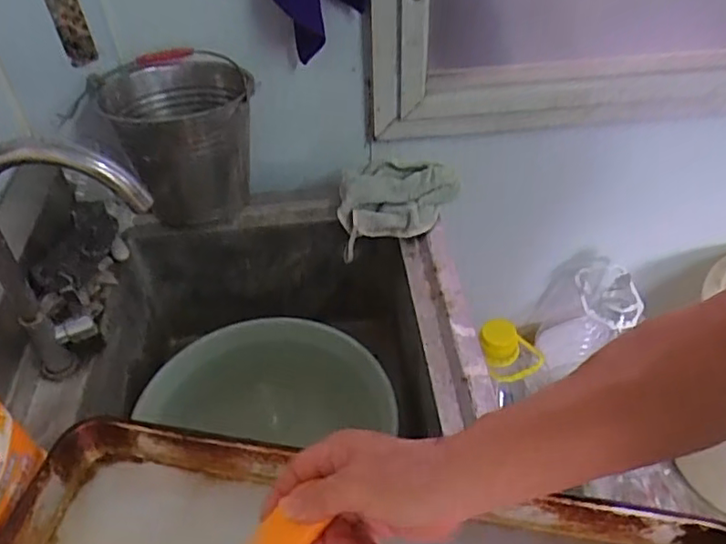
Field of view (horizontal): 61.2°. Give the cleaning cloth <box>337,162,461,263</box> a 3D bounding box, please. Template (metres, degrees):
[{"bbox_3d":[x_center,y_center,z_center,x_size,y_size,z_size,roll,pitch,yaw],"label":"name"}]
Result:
[{"bbox_3d":[0.056,-0.105,0.959,0.177,0.082,0.136,-1,42,8],"label":"cleaning cloth"}]

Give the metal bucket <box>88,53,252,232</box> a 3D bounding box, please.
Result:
[{"bbox_3d":[-0.256,-0.201,0.914,0.197,0.193,0.198,-4,41,4],"label":"metal bucket"}]

